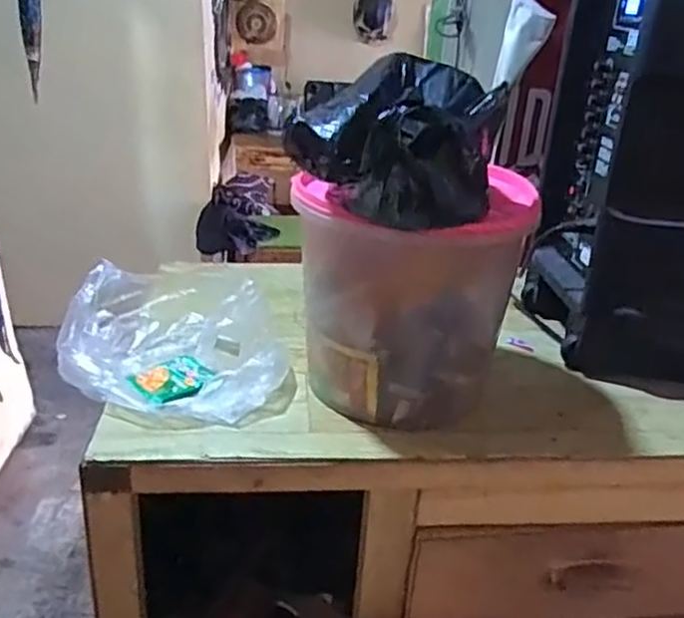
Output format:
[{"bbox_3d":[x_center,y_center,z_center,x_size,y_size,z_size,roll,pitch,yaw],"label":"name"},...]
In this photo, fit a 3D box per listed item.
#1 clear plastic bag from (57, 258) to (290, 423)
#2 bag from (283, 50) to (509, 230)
[{"bbox_3d":[-0.200,0.028,0.798,0.229,0.097,0.253,-8,28,-21],"label":"clear plastic bag"},{"bbox_3d":[0.049,-0.148,0.620,0.171,0.115,0.232,10,27,15],"label":"bag"}]

